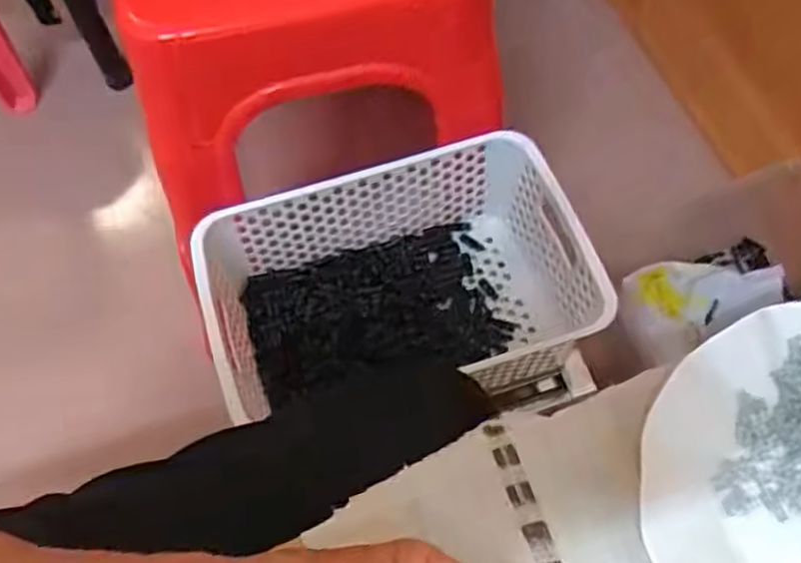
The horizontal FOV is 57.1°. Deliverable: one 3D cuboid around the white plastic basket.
[{"bbox_3d":[-0.006,0.013,0.648,0.316,0.111,0.210,-18,64,-7],"label":"white plastic basket"}]

